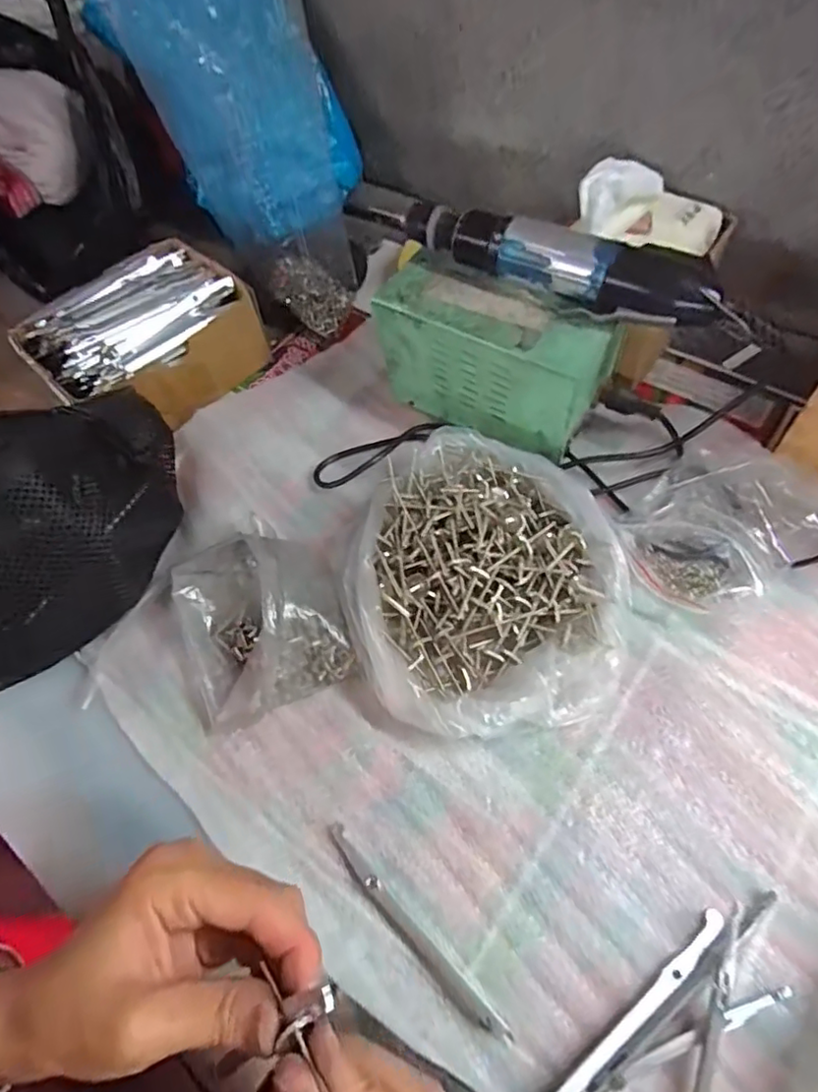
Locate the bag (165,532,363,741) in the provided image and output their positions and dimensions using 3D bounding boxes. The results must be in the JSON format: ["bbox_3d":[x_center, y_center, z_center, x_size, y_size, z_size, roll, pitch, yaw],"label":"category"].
[{"bbox_3d":[-0.096,0.048,0.378,0.106,0.040,0.108,-17,59,-5],"label":"bag"}]

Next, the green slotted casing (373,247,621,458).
[{"bbox_3d":[0.060,-0.134,0.437,0.157,0.101,0.066,24,64,18],"label":"green slotted casing"}]

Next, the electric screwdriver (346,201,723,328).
[{"bbox_3d":[0.073,-0.185,0.392,0.245,0.041,0.032,21,63,17],"label":"electric screwdriver"}]

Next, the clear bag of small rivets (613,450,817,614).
[{"bbox_3d":[0.199,-0.013,0.387,0.118,0.039,0.091,-29,61,-12],"label":"clear bag of small rivets"}]

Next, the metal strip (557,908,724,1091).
[{"bbox_3d":[0.108,0.216,0.279,0.120,0.005,0.010,-34,43,-20],"label":"metal strip"}]

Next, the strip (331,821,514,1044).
[{"bbox_3d":[0.001,0.193,0.306,0.124,0.009,0.014,39,69,24],"label":"strip"}]

